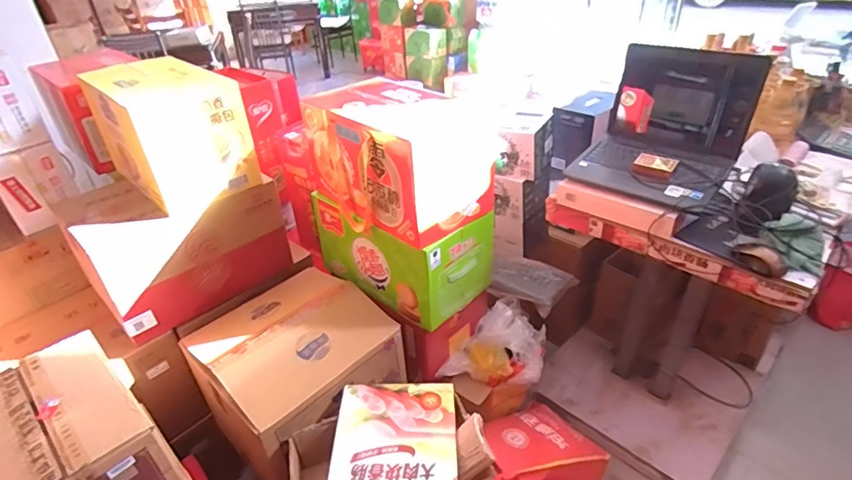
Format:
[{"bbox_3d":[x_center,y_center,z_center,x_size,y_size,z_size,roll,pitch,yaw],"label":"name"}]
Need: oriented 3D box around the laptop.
[{"bbox_3d":[0.580,-0.290,1.194,0.332,0.271,0.320,24,43,35],"label":"laptop"}]

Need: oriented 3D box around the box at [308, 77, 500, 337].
[{"bbox_3d":[-0.072,-0.111,1.237,0.286,0.473,0.431,-29,41,-33],"label":"box"}]

